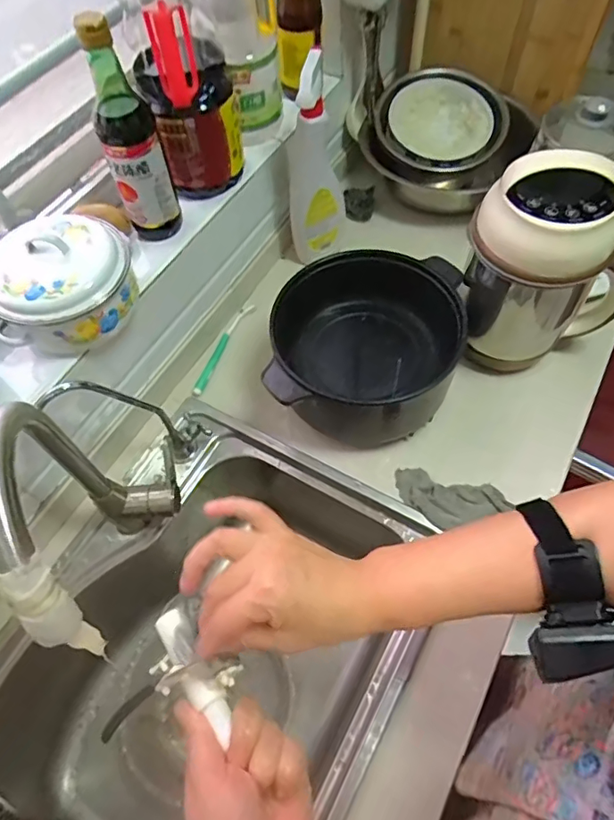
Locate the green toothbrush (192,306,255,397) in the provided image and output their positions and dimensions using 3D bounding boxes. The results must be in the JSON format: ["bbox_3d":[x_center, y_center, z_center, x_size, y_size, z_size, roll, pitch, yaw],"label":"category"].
[{"bbox_3d":[-0.133,-0.102,0.829,0.026,0.023,0.196,17,62,14],"label":"green toothbrush"}]

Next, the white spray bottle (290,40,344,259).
[{"bbox_3d":[0.010,-0.374,0.802,0.086,0.291,0.072,-6,59,1],"label":"white spray bottle"}]

